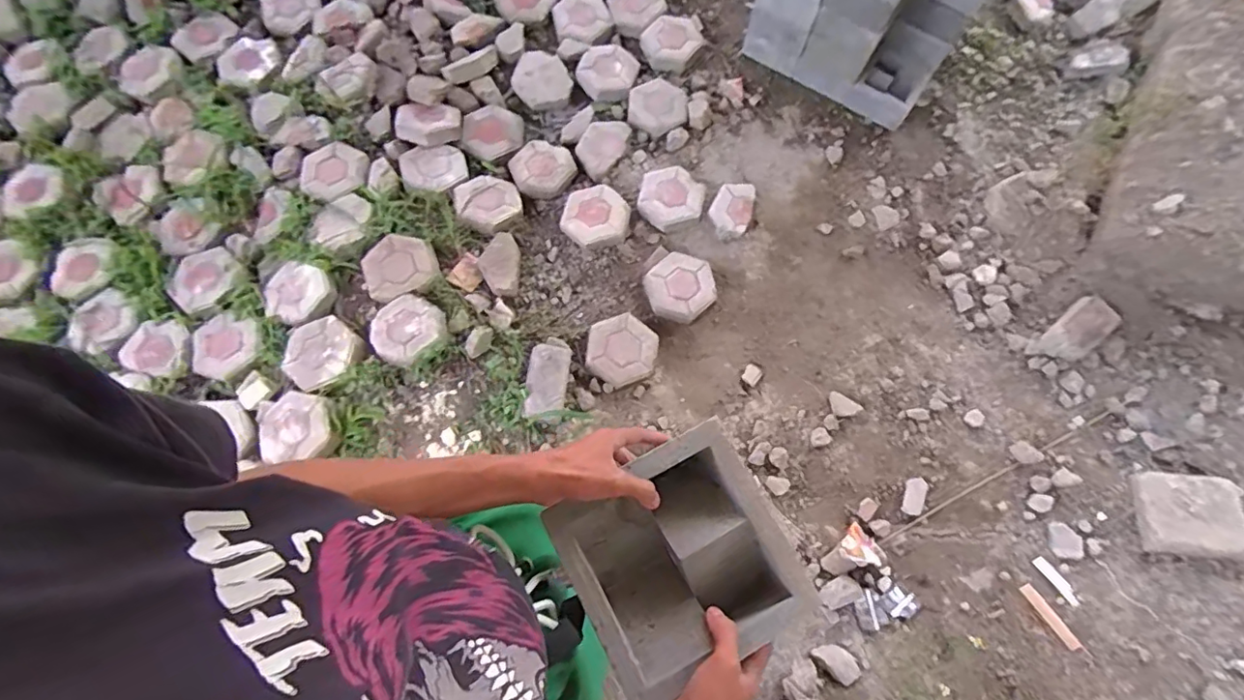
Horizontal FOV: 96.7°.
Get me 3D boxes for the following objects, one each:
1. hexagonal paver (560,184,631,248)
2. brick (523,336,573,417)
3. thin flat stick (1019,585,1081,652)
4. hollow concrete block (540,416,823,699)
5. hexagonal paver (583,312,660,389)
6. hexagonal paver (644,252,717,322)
[{"bbox_3d":[-0.081,-0.420,1.734,0.220,0.047,0.198,-10,73,-2],"label":"hexagonal paver"},{"bbox_3d":[-0.203,0.069,1.527,0.103,0.056,0.225,5,73,3],"label":"brick"},{"bbox_3d":[1.091,0.680,1.410,0.036,0.010,0.161,-26,58,-7],"label":"thin flat stick"},{"bbox_3d":[0.056,0.202,0.541,0.195,0.074,0.193,-28,74,-7],"label":"hollow concrete block"},{"bbox_3d":[-0.001,0.000,1.614,0.204,0.050,0.214,9,73,4],"label":"hexagonal paver"},{"bbox_3d":[0.179,-0.190,1.701,0.207,0.076,0.201,-18,73,-4],"label":"hexagonal paver"}]

